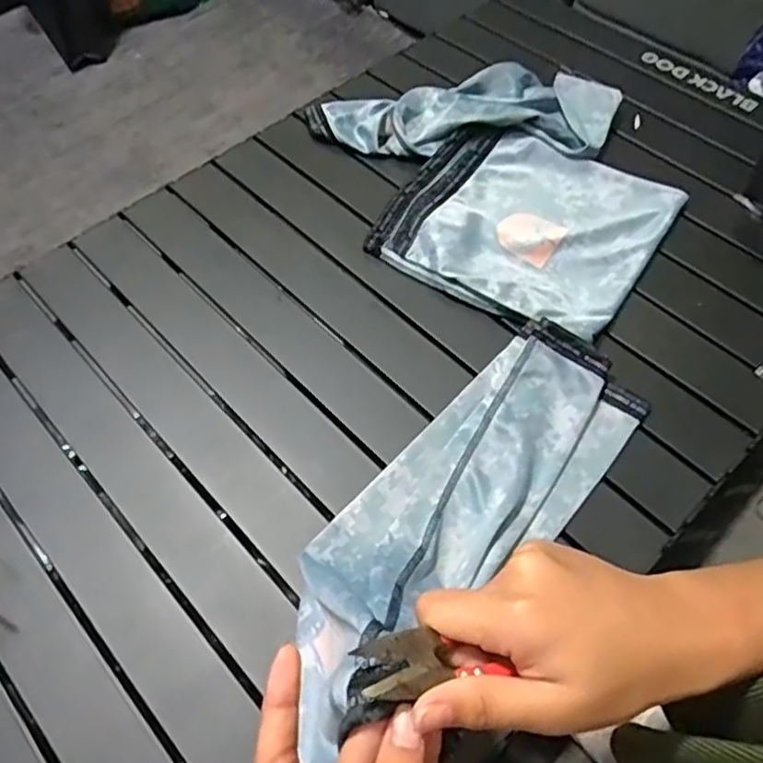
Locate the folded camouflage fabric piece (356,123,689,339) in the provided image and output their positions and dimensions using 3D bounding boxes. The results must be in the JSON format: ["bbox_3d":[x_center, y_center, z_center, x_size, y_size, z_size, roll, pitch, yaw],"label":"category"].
[{"bbox_3d":[0.143,-0.159,0.633,0.240,0.024,0.227,28,62,16],"label":"folded camouflage fabric piece"}]

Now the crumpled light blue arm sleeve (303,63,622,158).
[{"bbox_3d":[0.087,-0.300,0.709,0.339,0.041,0.137,0,58,0],"label":"crumpled light blue arm sleeve"}]

